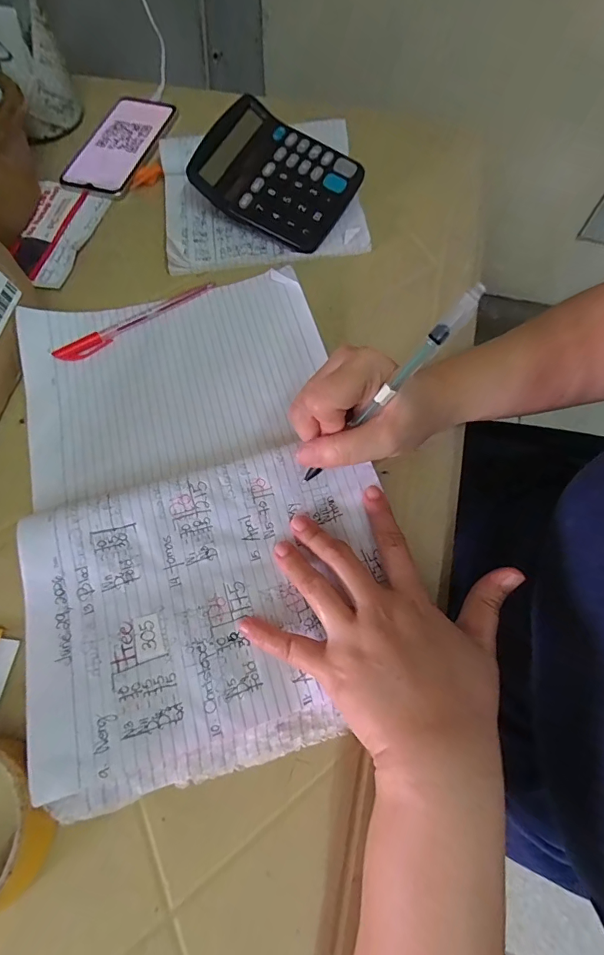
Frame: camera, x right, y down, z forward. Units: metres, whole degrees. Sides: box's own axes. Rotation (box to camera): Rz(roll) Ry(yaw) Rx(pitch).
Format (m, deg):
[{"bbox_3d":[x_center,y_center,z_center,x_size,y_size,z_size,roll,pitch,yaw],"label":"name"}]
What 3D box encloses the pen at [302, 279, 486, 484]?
[{"bbox_3d":[0.054,-0.054,0.270,0.147,0.011,0.010,-48,68,29],"label":"pen"}]

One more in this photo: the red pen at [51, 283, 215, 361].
[{"bbox_3d":[-0.147,-0.142,0.390,0.150,0.010,0.014,-36,72,-14],"label":"red pen"}]

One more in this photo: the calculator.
[{"bbox_3d":[-0.024,-0.295,0.429,0.140,0.053,0.111,23,69,9],"label":"calculator"}]

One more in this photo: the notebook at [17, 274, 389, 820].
[{"bbox_3d":[-0.078,-0.002,0.323,0.238,0.029,0.367,-15,68,-7],"label":"notebook"}]

